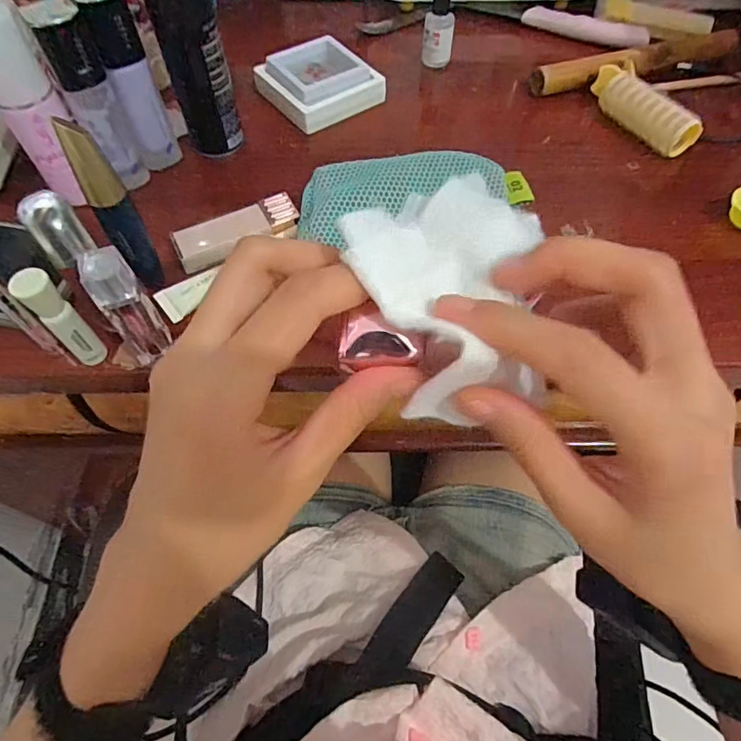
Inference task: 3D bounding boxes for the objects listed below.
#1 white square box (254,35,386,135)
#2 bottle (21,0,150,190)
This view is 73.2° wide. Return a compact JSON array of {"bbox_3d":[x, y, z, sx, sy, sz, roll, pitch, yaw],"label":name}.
[{"bbox_3d":[-0.048,-0.261,0.455,0.092,0.034,0.088,-35,65,-19],"label":"white square box"},{"bbox_3d":[-0.193,-0.188,0.352,0.030,0.119,0.028,-18,61,-11],"label":"bottle"}]

